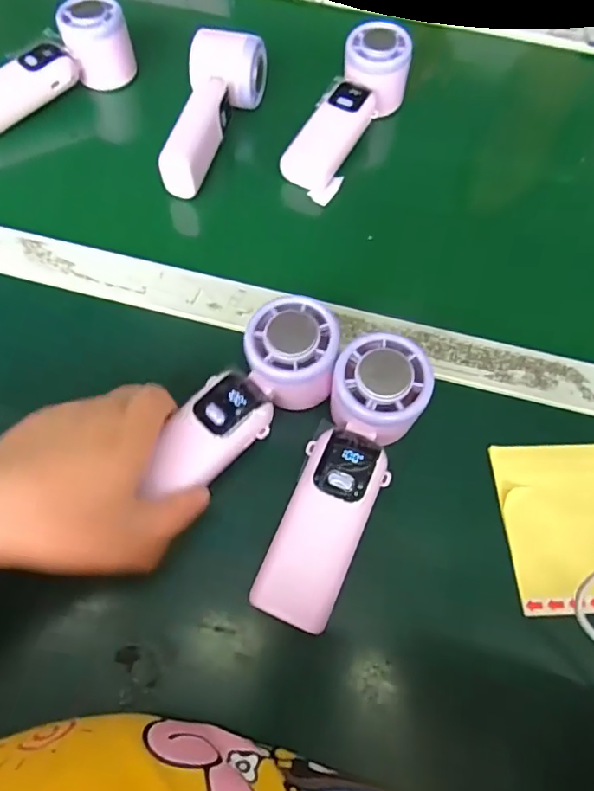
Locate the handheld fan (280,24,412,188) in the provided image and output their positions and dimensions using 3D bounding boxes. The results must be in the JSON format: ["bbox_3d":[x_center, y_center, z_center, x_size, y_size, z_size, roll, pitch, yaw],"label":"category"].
[{"bbox_3d":[0.041,-0.246,0.463,0.060,0.046,0.164,30,81,14],"label":"handheld fan"}]

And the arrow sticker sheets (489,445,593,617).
[{"bbox_3d":[0.184,0.077,0.316,0.118,0.008,0.099,-1,62,-3],"label":"arrow sticker sheets"}]

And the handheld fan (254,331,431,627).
[{"bbox_3d":[0.028,0.046,0.303,0.050,0.042,0.163,22,79,10],"label":"handheld fan"}]

